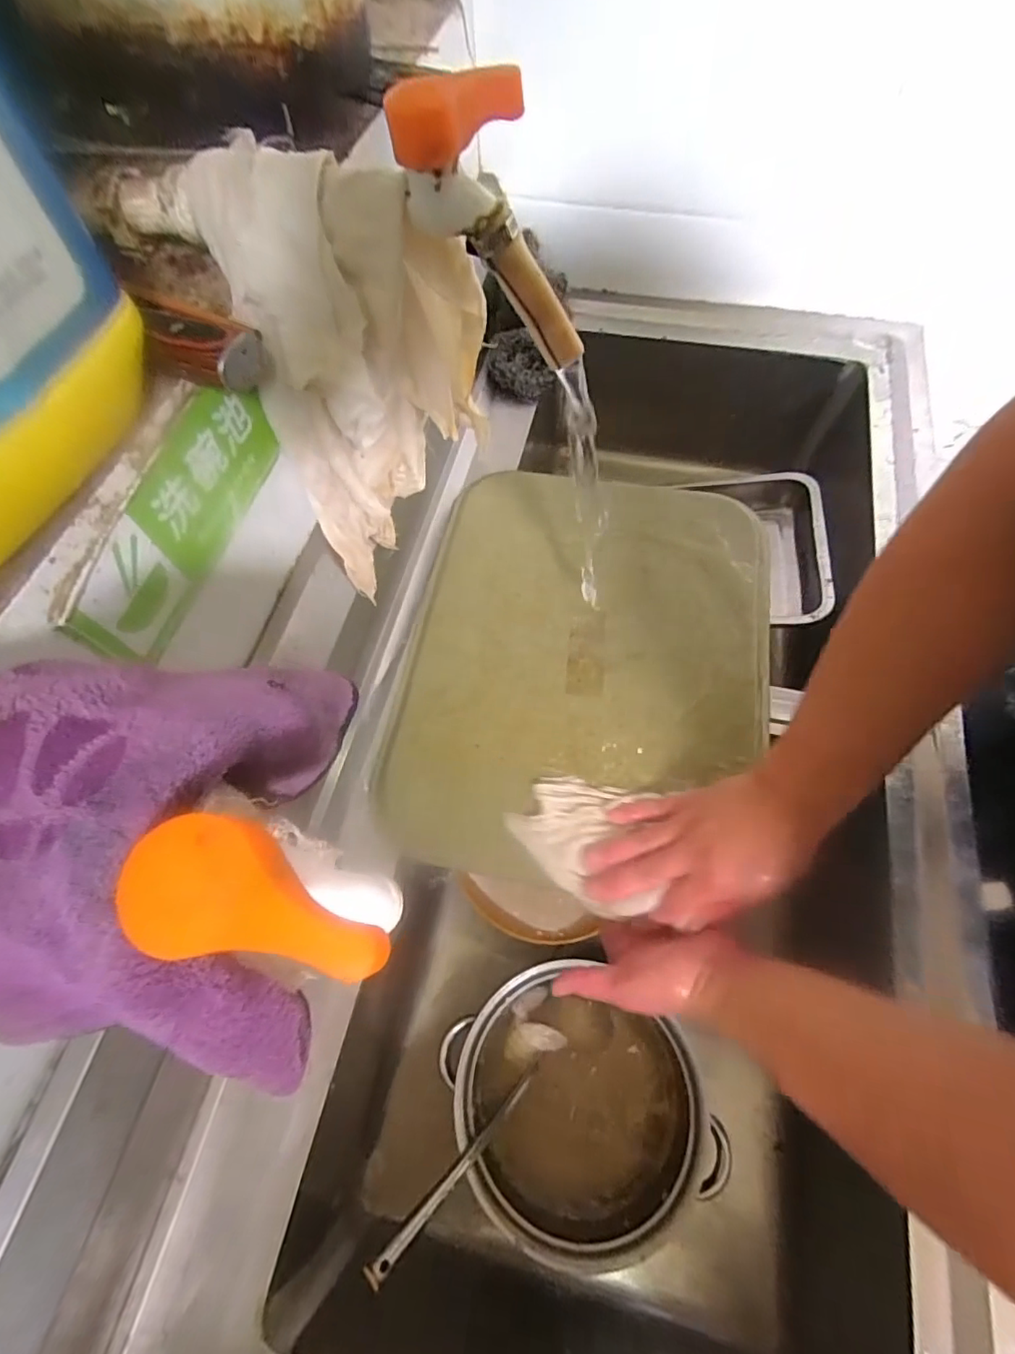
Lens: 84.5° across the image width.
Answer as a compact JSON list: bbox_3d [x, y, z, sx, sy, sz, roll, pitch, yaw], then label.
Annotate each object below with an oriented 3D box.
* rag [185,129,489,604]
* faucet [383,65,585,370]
[{"bbox_3d":[-0.087,-0.187,0.387,0.139,0.256,0.081,-15,64,-7],"label":"rag"},{"bbox_3d":[-0.002,-0.229,0.287,0.064,0.146,0.042,-11,59,32],"label":"faucet"}]

